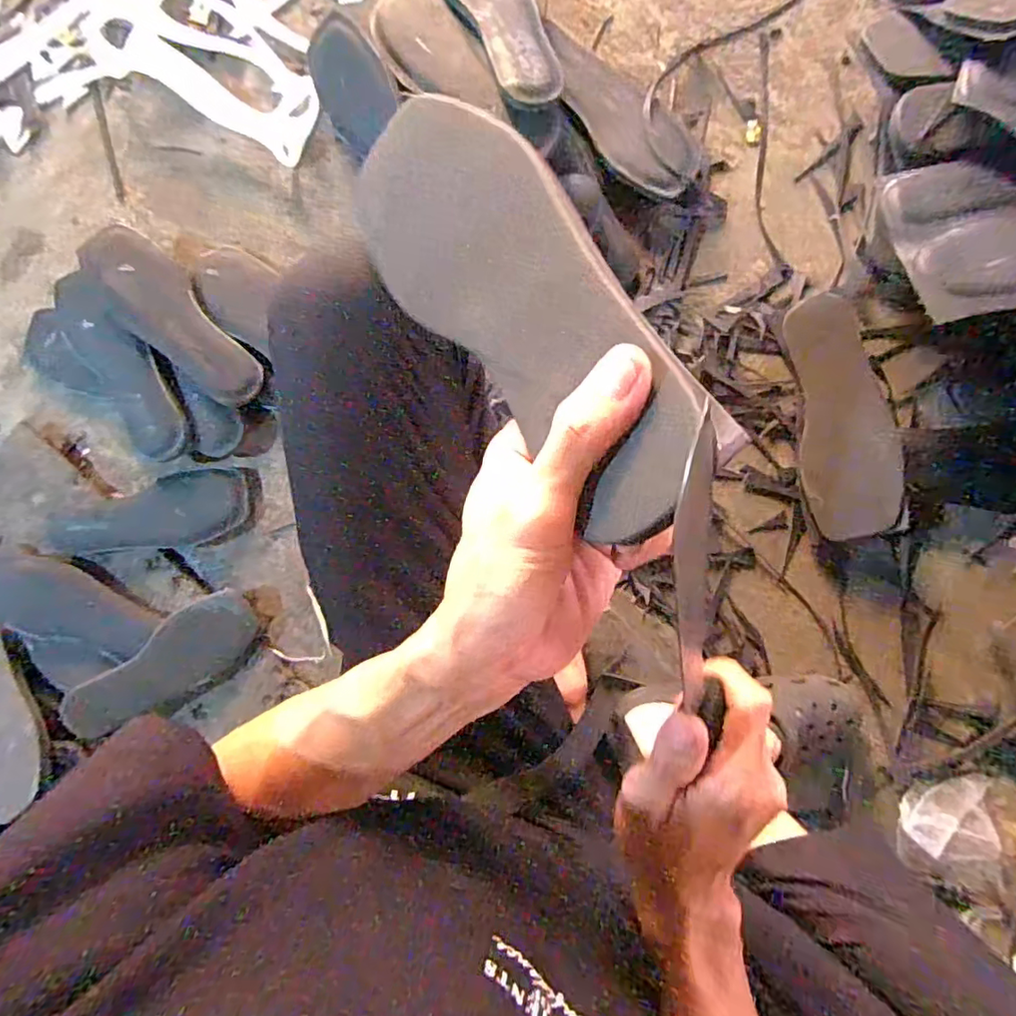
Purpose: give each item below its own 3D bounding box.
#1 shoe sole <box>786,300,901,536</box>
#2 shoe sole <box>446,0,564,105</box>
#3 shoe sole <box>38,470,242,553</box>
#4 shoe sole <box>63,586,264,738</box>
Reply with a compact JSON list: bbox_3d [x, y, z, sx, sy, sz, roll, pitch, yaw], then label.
[{"bbox_3d":[0.373,-0.099,0.639,0.102,0.021,0.260,-6,92,6],"label":"shoe sole"},{"bbox_3d":[-0.013,-0.512,0.581,0.078,0.034,0.231,-25,90,5],"label":"shoe sole"},{"bbox_3d":[-0.439,0.011,0.692,0.248,0.017,0.082,-10,92,6],"label":"shoe sole"},{"bbox_3d":[-0.406,0.187,0.677,0.226,0.035,0.081,-35,89,-11],"label":"shoe sole"}]

